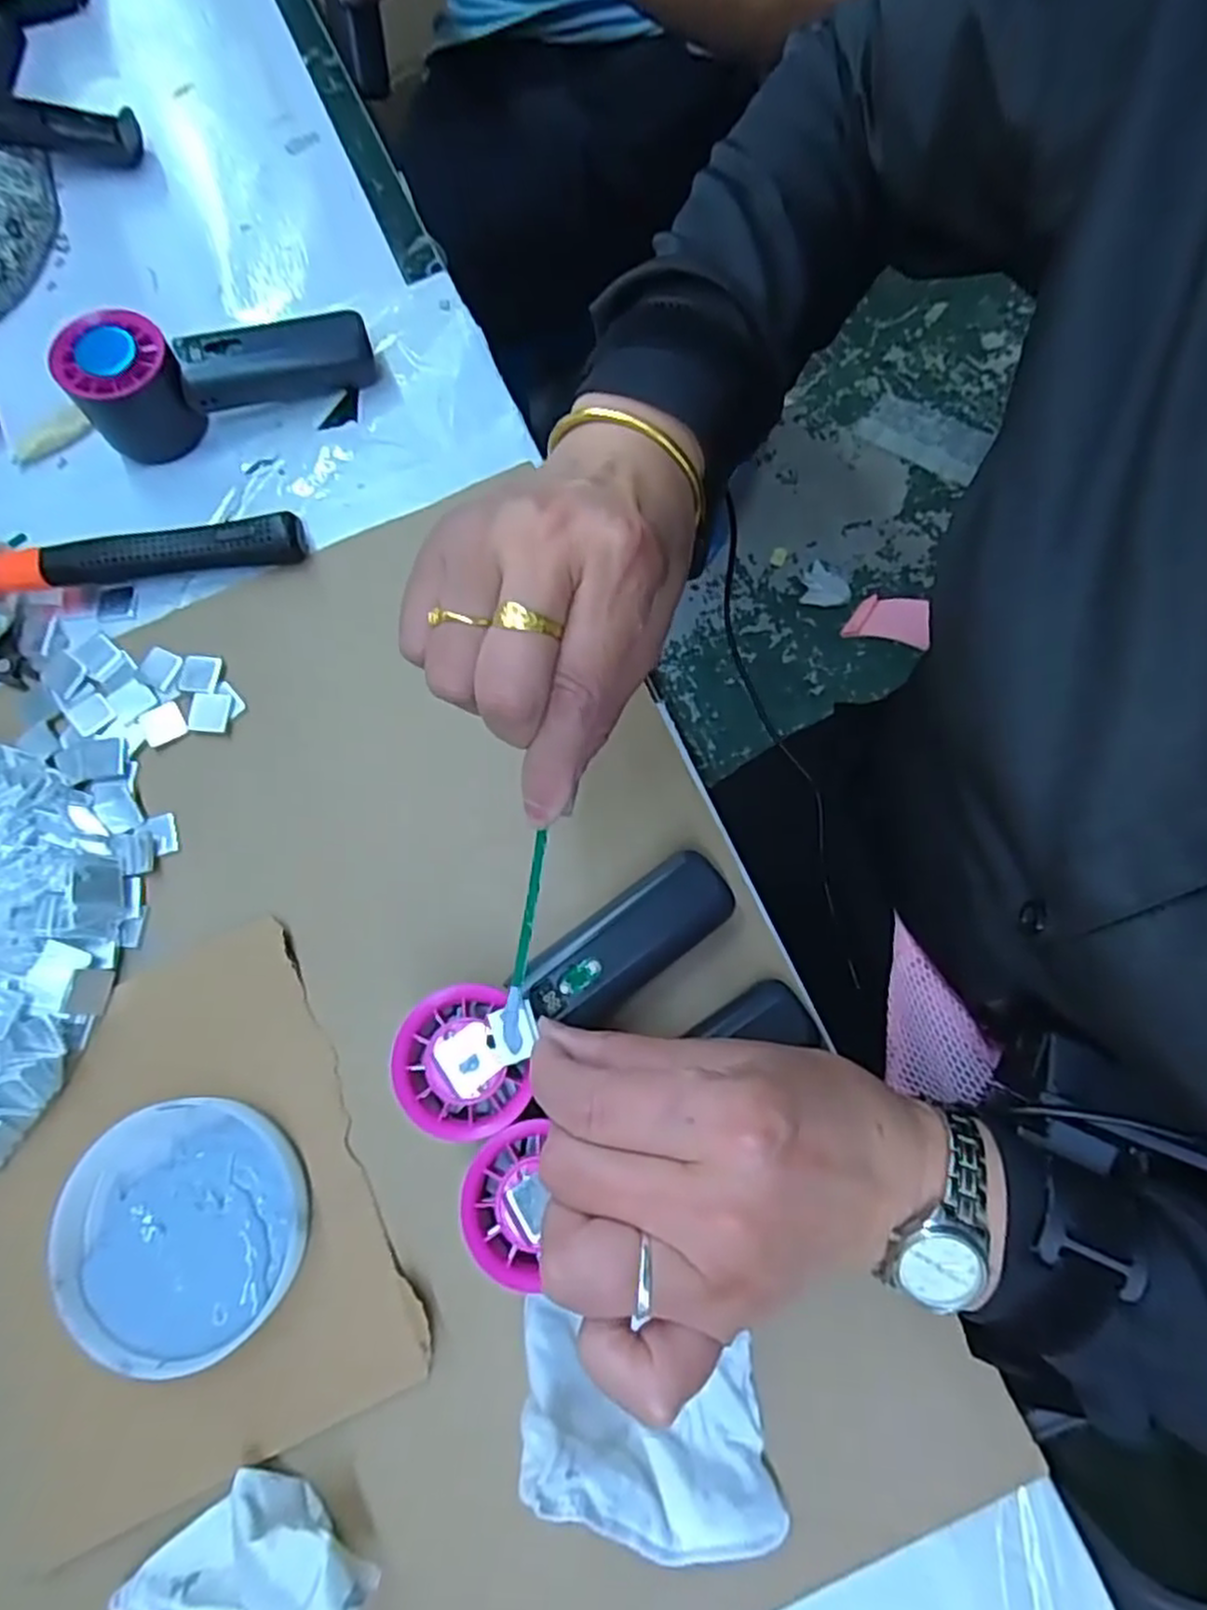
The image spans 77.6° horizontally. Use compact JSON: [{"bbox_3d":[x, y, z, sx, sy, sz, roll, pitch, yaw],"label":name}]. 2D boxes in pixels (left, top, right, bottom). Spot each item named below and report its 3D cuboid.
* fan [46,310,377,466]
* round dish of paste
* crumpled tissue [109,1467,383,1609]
[{"bbox_3d":[-0.208,-0.243,0.412,0.152,0.053,0.043,-22,76,-5],"label":"fan"},{"bbox_3d":[-0.178,0.178,0.317,0.102,0.016,0.097,0,75,1],"label":"round dish of paste"},{"bbox_3d":[-0.133,0.293,0.275,0.082,0.032,0.072,25,77,7],"label":"crumpled tissue"}]

